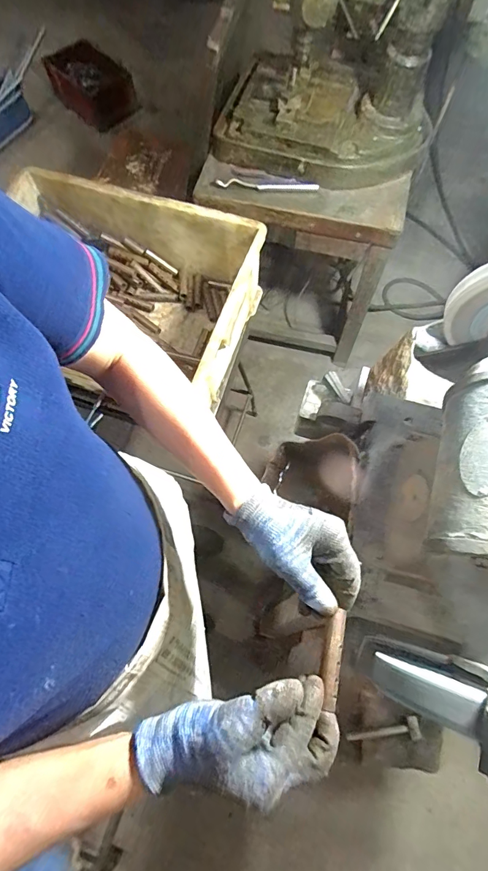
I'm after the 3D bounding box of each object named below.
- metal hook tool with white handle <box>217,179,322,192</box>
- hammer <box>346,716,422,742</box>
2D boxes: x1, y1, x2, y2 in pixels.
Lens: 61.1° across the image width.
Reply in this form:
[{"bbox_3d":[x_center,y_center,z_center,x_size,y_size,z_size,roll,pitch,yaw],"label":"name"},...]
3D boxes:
[{"bbox_3d":[0.055,-0.595,0.983,0.239,0.016,0.021,6,70,2],"label":"metal hook tool with white handle"},{"bbox_3d":[0.201,0.432,0.599,0.104,0.016,0.030,-8,70,-4],"label":"hammer"}]

